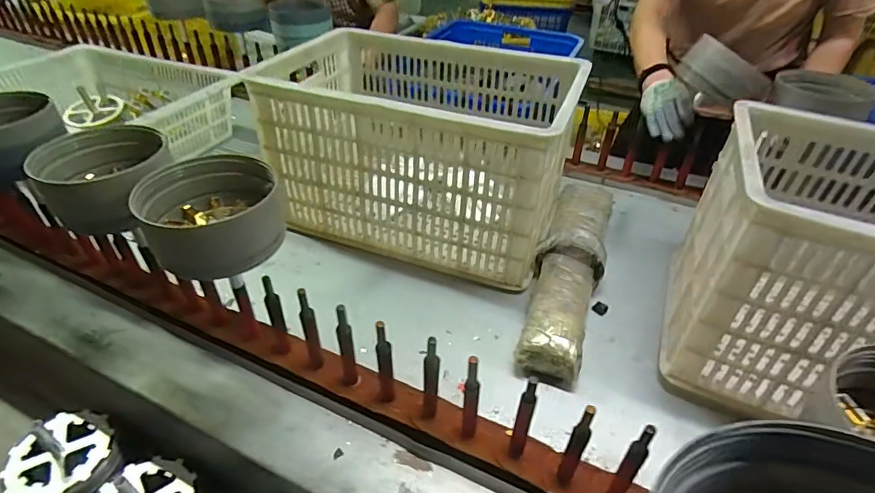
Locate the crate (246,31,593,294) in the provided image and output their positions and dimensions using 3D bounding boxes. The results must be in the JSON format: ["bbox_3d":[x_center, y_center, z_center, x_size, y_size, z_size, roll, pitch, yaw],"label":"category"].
[{"bbox_3d":[-0.020,-0.168,0.816,0.451,0.267,0.307,14,38,17],"label":"crate"}]

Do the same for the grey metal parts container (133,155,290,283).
[{"bbox_3d":[-0.240,-0.035,0.512,0.129,0.090,0.111,-14,39,-20],"label":"grey metal parts container"}]

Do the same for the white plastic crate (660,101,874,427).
[{"bbox_3d":[0.561,0.039,0.546,0.475,0.252,0.303,15,38,19],"label":"white plastic crate"}]

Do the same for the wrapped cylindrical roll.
[{"bbox_3d":[0.204,0.017,0.732,0.092,0.087,0.419,13,37,16],"label":"wrapped cylindrical roll"}]

